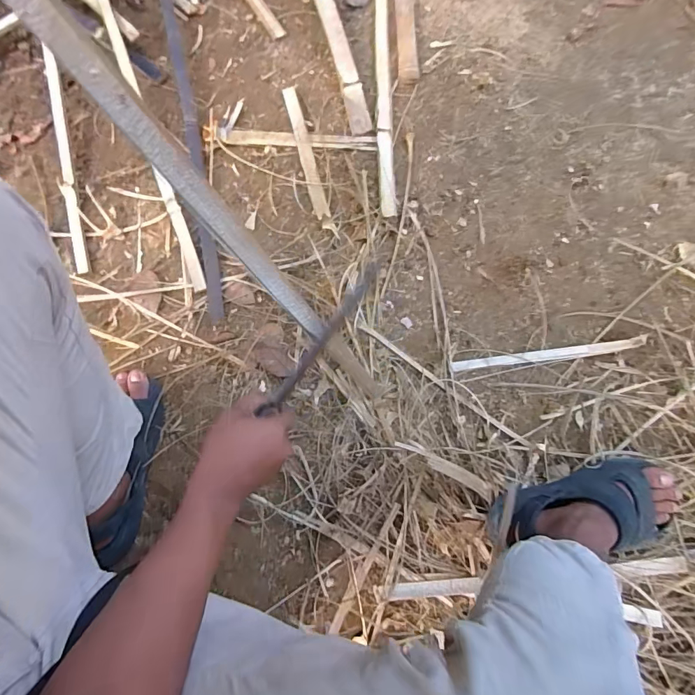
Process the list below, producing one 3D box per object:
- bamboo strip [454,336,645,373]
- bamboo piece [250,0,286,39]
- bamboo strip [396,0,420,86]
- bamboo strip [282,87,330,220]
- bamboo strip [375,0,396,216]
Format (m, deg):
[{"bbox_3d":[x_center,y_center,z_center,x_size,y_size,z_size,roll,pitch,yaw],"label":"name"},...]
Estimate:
[{"bbox_3d":[0.333,0.013,0.710,0.319,0.026,0.019,-7,74,-3],"label":"bamboo strip"},{"bbox_3d":[-0.205,-0.789,0.971,0.030,0.014,0.241,-26,76,-8],"label":"bamboo piece"},{"bbox_3d":[0.130,-0.816,0.970,0.046,0.014,0.542,-1,74,-1],"label":"bamboo strip"},{"bbox_3d":[-0.083,-0.386,0.830,0.030,0.010,0.305,-13,74,-4],"label":"bamboo strip"},{"bbox_3d":[0.076,-0.651,0.911,0.031,0.011,0.843,1,73,0],"label":"bamboo strip"}]

